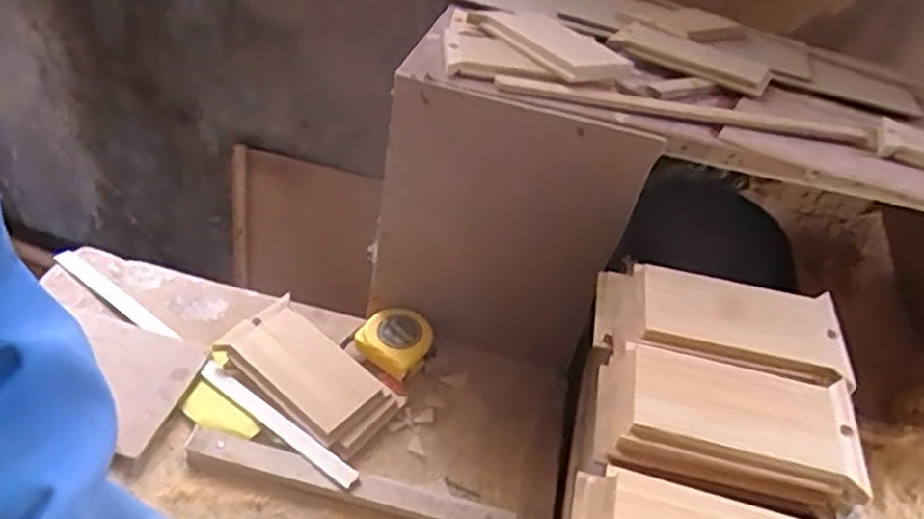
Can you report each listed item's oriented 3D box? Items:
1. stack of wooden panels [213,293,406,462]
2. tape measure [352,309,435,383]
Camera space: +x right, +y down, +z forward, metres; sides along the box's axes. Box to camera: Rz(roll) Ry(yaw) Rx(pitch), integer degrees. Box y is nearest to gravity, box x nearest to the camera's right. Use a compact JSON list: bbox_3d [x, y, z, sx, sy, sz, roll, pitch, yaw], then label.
[{"bbox_3d":[-0.117,0.088,0.557,0.133,0.029,0.069,30,48,21],"label":"stack of wooden panels"},{"bbox_3d":[-0.055,0.067,0.594,0.054,0.026,0.052,24,46,17],"label":"tape measure"}]

